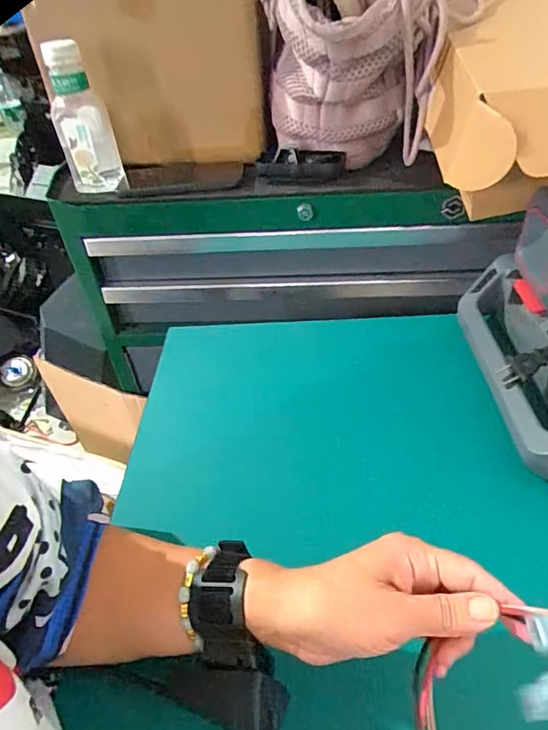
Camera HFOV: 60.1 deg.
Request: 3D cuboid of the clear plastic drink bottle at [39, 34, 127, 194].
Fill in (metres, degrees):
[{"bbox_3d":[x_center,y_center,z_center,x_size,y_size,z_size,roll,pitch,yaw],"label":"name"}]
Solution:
[{"bbox_3d":[-0.228,-0.291,0.565,0.064,0.153,0.065,-19,43,-15],"label":"clear plastic drink bottle"}]

